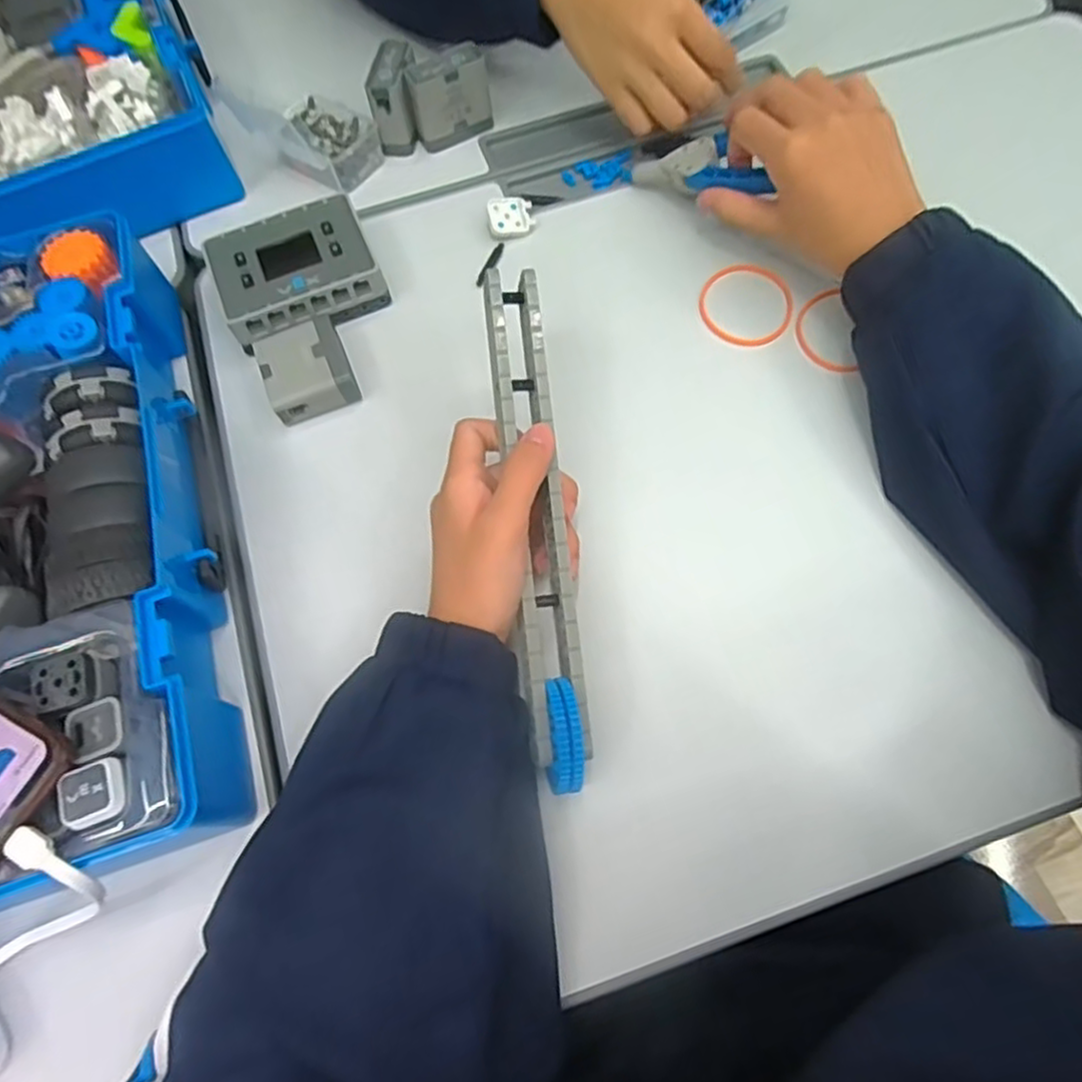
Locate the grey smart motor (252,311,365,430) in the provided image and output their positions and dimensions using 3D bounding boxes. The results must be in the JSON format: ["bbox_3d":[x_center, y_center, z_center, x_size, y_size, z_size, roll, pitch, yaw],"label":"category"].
[{"bbox_3d":[-0.143,-0.103,0.420,0.051,0.025,0.059,-21,68,-6],"label":"grey smart motor"}]

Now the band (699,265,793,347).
[{"bbox_3d":[0.131,-0.152,0.434,0.057,0.004,0.062,-1,67,3],"label":"band"}]

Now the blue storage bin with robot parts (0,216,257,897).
[{"bbox_3d":[-0.308,0.006,0.354,0.267,0.080,0.361,-13,67,-2],"label":"blue storage bin with robot parts"}]

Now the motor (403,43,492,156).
[{"bbox_3d":[-0.065,-0.315,0.487,0.055,0.052,0.027,-21,68,-5],"label":"motor"}]

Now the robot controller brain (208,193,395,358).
[{"bbox_3d":[-0.157,-0.172,0.444,0.097,0.034,0.078,-23,68,-6],"label":"robot controller brain"}]

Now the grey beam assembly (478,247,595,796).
[{"bbox_3d":[-0.003,-0.018,0.343,0.032,0.040,0.265,-8,77,0],"label":"grey beam assembly"}]

